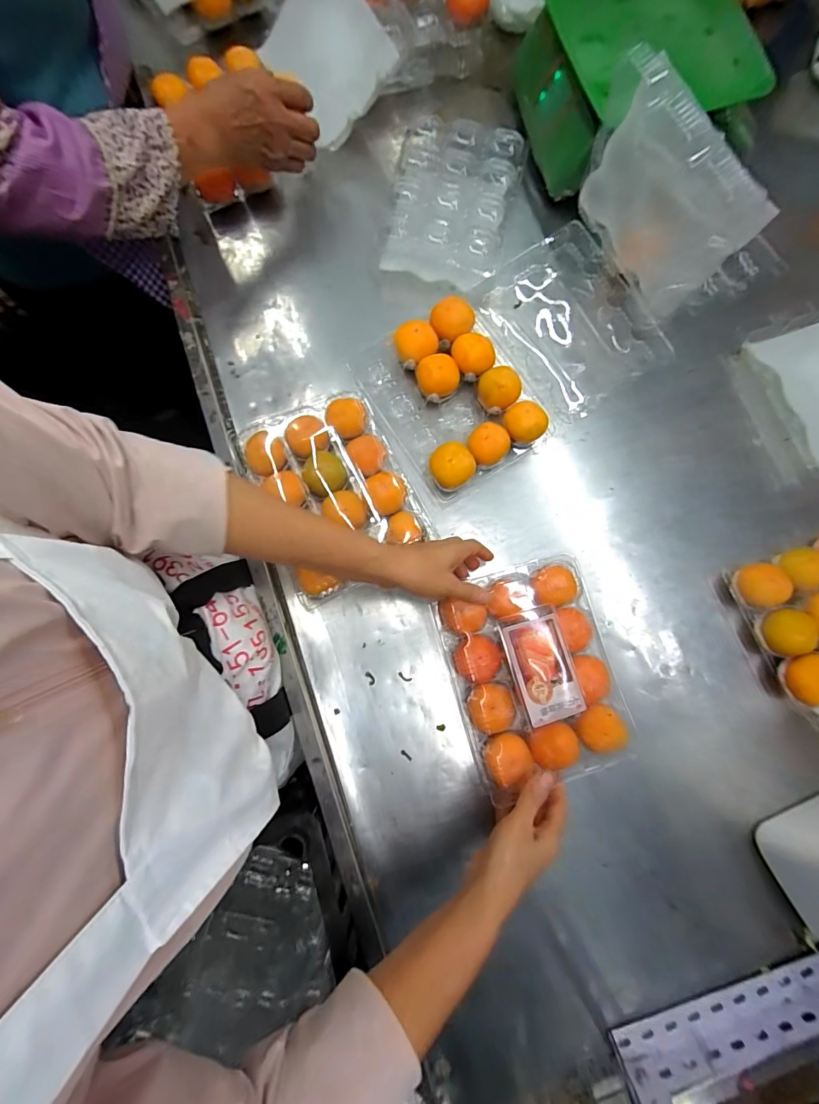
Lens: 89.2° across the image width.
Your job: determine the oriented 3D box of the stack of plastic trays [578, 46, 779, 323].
[{"bbox_3d":[0.274,-0.390,0.468,0.046,0.177,0.217,-27,81,-4],"label":"stack of plastic trays"}]

